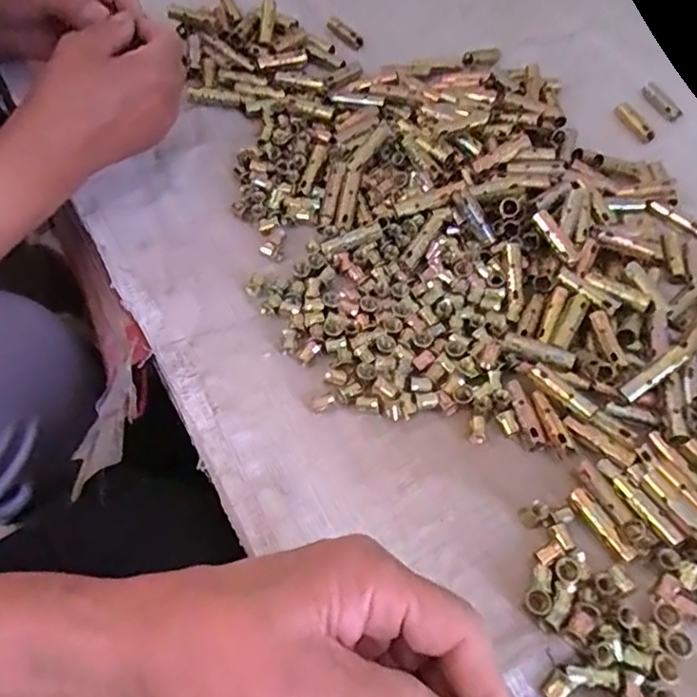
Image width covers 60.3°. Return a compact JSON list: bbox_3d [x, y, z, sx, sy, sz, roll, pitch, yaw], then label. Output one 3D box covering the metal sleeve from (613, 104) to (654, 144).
[{"bbox_3d":[0.231,-0.182,0.483,0.010,0.013,0.039,-30,75,-21],"label":"metal sleeve"}]

